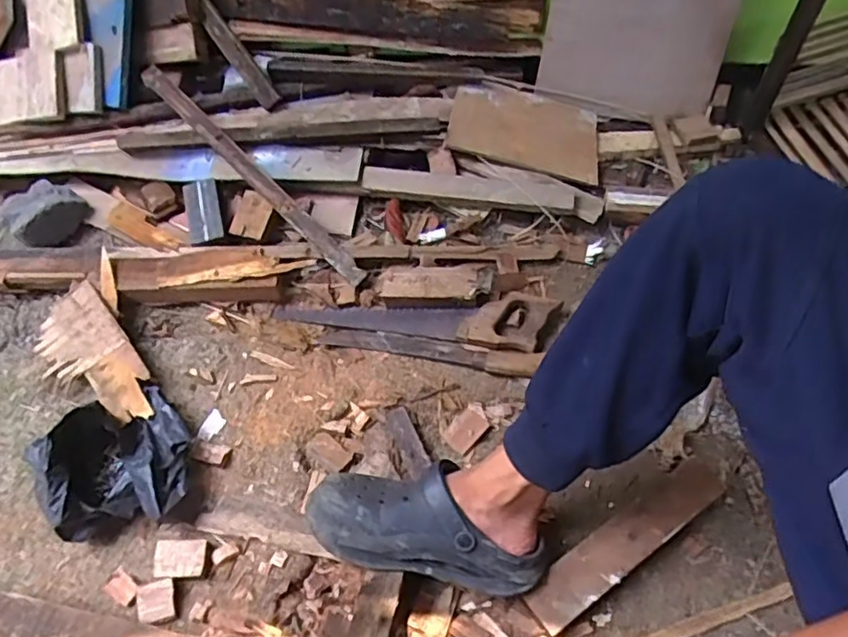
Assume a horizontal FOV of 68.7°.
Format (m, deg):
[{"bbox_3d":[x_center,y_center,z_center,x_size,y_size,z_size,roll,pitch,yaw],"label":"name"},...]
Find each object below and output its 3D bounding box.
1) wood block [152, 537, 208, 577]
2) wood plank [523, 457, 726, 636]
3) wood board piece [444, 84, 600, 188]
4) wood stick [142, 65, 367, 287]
[{"bbox_3d":[-0.285,0.280,0.727,0.061,0.018,0.044,0,55,-1],"label":"wood block"},{"bbox_3d":[0.244,0.256,0.734,0.292,0.024,0.052,-32,66,-16],"label":"wood plank"},{"bbox_3d":[0.180,-0.328,1.074,0.270,0.017,0.153,12,72,-9],"label":"wood board piece"},{"bbox_3d":[-0.274,-0.234,0.978,0.495,0.035,0.030,44,64,7],"label":"wood stick"}]

